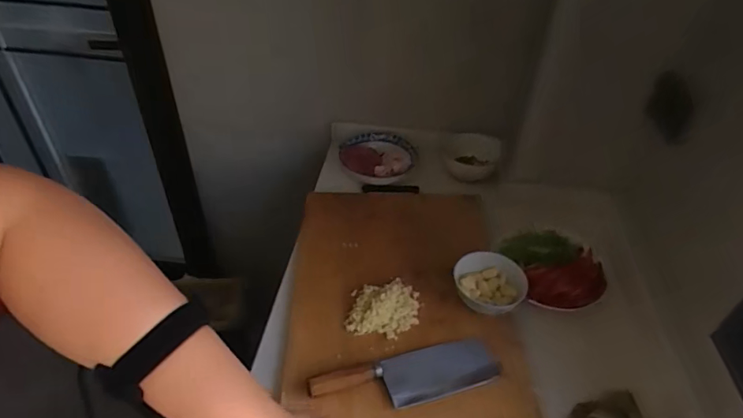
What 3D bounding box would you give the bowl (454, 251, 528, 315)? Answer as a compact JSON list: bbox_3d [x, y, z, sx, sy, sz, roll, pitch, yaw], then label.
[{"bbox_3d":[0.189,0.121,0.751,0.109,0.047,0.105,2,40,-1],"label":"bowl"}]

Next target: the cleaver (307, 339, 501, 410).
[{"bbox_3d":[0.048,0.226,0.644,0.259,0.029,0.070,-10,42,-14],"label":"cleaver"}]

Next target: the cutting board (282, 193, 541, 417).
[{"bbox_3d":[0.047,0.119,0.770,0.329,0.027,0.481,0,40,-3],"label":"cutting board"}]

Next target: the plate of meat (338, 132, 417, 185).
[{"bbox_3d":[0.014,-0.114,1.022,0.158,0.051,0.143,3,40,0],"label":"plate of meat"}]

